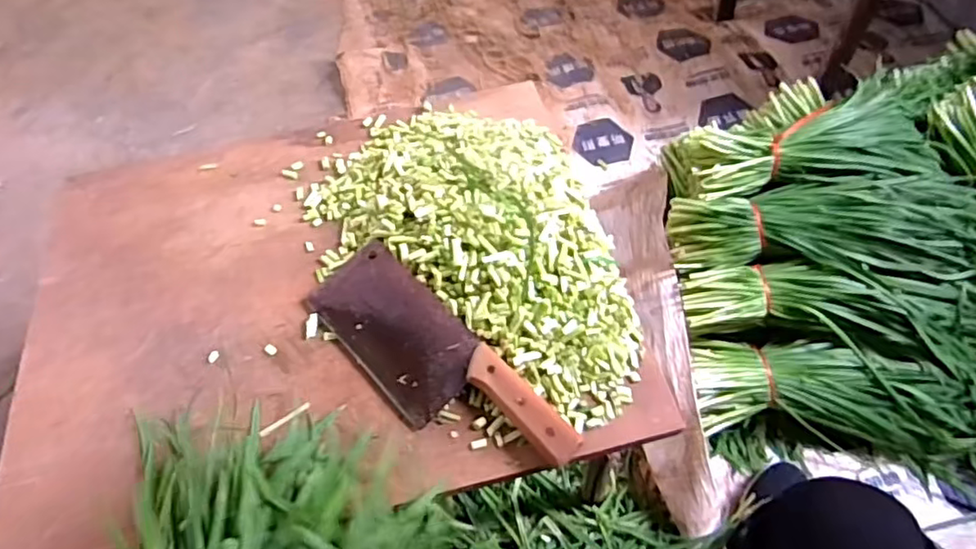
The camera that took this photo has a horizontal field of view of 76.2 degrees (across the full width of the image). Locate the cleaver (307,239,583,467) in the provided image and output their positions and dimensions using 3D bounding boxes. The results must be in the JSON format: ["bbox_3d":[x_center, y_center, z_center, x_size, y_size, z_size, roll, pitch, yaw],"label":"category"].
[{"bbox_3d":[-0.052,0.079,0.562,0.097,0.017,0.284,-44,62,-9],"label":"cleaver"}]

